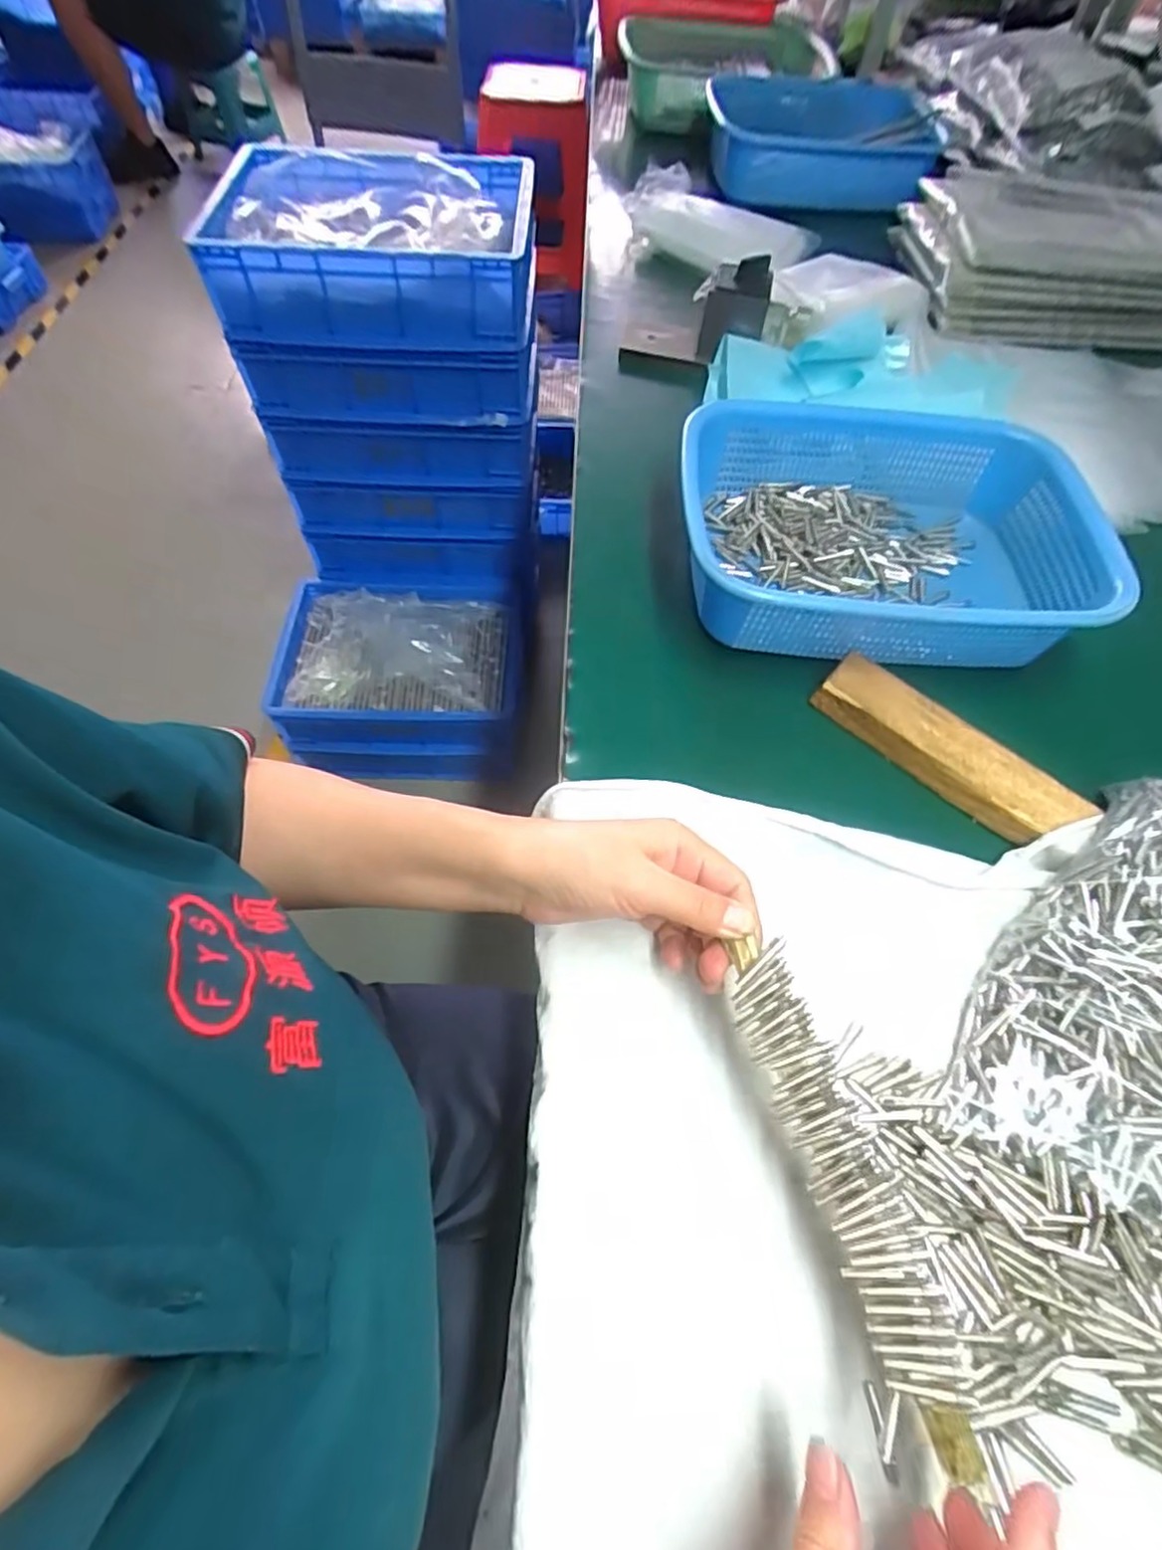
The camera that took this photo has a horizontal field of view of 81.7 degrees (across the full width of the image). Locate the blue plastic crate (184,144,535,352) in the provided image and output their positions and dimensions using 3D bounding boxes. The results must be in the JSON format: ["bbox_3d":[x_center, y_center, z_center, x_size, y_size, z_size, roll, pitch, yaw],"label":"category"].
[{"bbox_3d":[-0.269,-0.721,0.919,0.409,0.118,0.291,2,60,0],"label":"blue plastic crate"}]

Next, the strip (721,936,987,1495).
[{"bbox_3d":[0.106,0.161,0.267,0.032,0.008,0.190,-26,69,12],"label":"strip"}]

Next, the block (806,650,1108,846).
[{"bbox_3d":[0.226,-0.017,0.420,0.161,0.020,0.041,40,66,19],"label":"block"}]

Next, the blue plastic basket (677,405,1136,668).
[{"bbox_3d":[0.206,-0.166,0.480,0.266,0.074,0.197,5,59,1],"label":"blue plastic basket"}]

